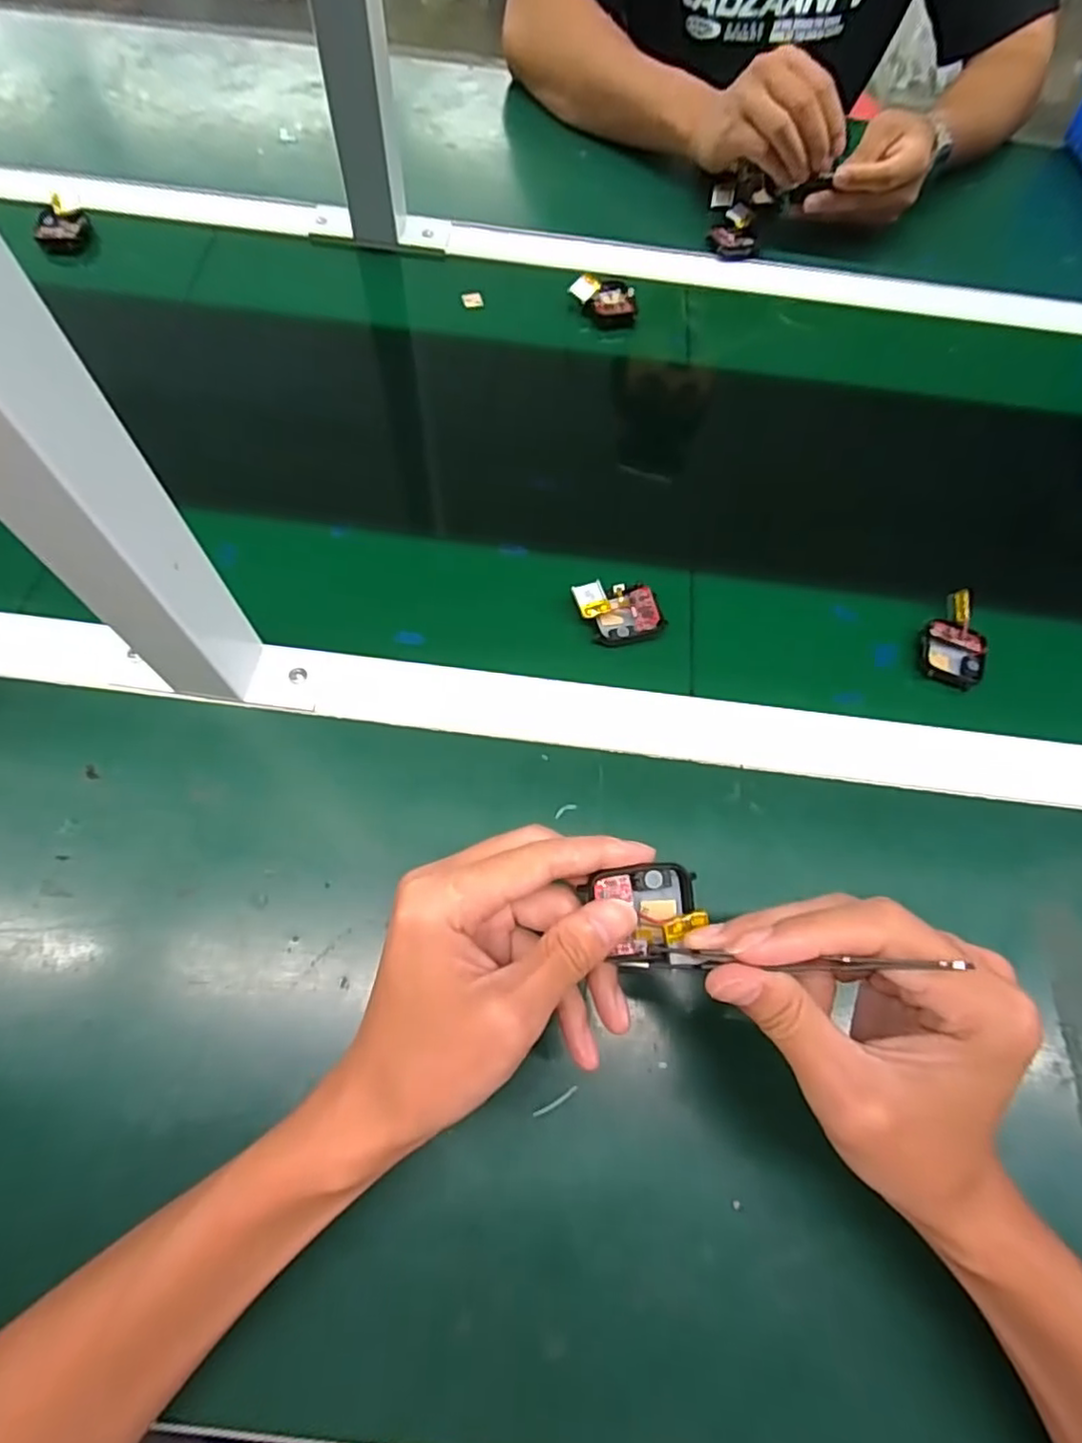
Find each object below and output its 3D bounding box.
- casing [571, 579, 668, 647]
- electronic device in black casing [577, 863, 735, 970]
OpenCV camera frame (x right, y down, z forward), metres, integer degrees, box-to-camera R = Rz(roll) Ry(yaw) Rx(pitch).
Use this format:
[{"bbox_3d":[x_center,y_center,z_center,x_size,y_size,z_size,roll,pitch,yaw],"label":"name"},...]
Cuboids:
[{"bbox_3d":[0.049,-0.070,0.401,0.050,0.009,0.042,-14,85,-9],"label":"casing"},{"bbox_3d":[0.043,0.078,0.258,0.045,0.015,0.039,1,66,-2],"label":"electronic device in black casing"}]

